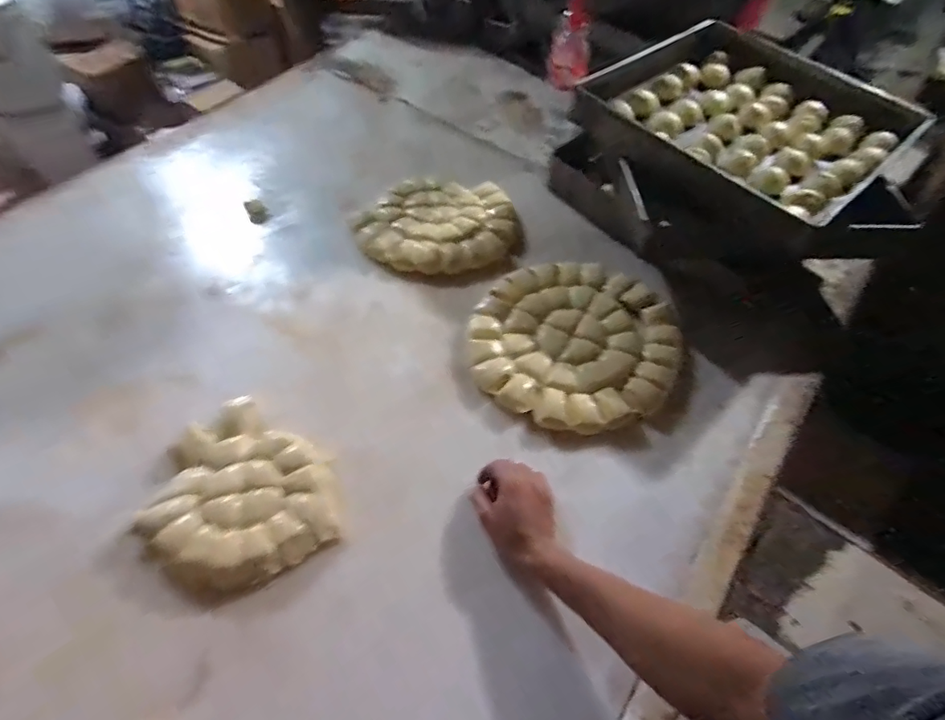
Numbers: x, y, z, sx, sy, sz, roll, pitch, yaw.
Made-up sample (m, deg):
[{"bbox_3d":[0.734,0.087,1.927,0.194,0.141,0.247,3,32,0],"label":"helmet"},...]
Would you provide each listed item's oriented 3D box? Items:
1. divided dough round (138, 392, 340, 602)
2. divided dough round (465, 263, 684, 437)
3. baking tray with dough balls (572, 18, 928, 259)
[{"bbox_3d":[-0.273,0.163,0.611,0.213,0.033,0.191,39,60,20],"label":"divided dough round"},{"bbox_3d":[0.151,-0.035,0.766,0.289,0.037,0.295,3,54,-4],"label":"divided dough round"},{"bbox_3d":[0.469,-0.401,0.882,0.447,0.101,0.413,-35,65,-27],"label":"baking tray with dough balls"}]

